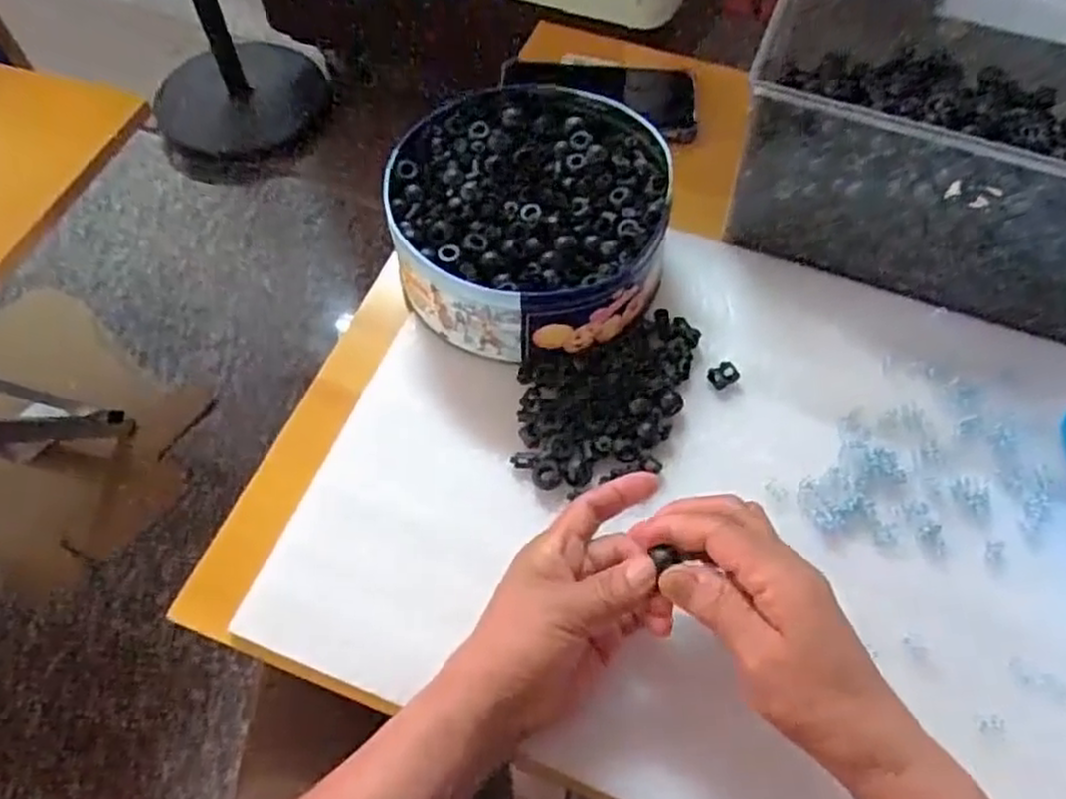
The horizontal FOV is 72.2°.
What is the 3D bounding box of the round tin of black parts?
[{"bbox_3d":[-0.002,-0.130,0.514,0.189,0.061,0.209,5,59,2],"label":"round tin of black parts"}]

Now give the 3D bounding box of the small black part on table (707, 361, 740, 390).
[{"bbox_3d":[0.126,-0.018,0.485,0.020,0.004,0.015,-26,63,-16],"label":"small black part on table"}]

